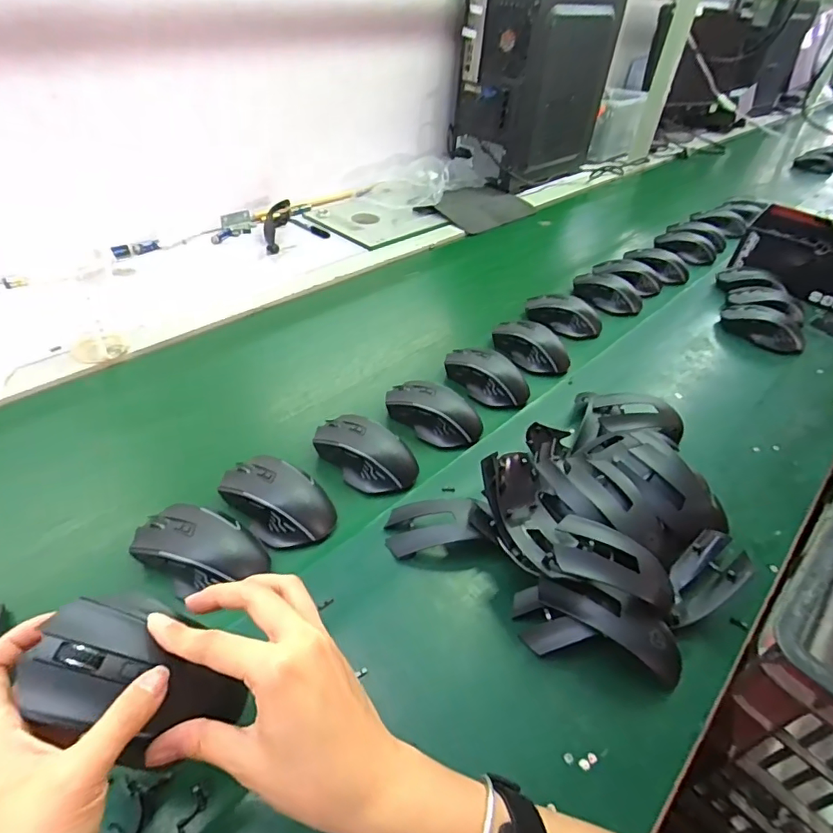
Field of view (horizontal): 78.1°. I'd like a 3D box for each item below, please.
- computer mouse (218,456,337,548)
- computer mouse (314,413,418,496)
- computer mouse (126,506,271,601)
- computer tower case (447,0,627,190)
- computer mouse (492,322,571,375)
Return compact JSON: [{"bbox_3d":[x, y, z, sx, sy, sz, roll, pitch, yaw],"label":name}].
[{"bbox_3d":[-0.132,0.075,0.486,0.111,0.036,0.068,29,46,24],"label":"computer mouse"},{"bbox_3d":[-0.056,0.038,0.538,0.110,0.037,0.070,31,47,25],"label":"computer mouse"},{"bbox_3d":[-0.186,0.111,0.439,0.101,0.038,0.065,24,44,19],"label":"computer mouse"},{"bbox_3d":[0.274,-0.778,1.194,0.219,0.353,0.340,31,47,25],"label":"computer tower case"},{"bbox_3d":[0.162,-0.103,0.720,0.057,0.041,0.109,-31,53,-34],"label":"computer mouse"}]

